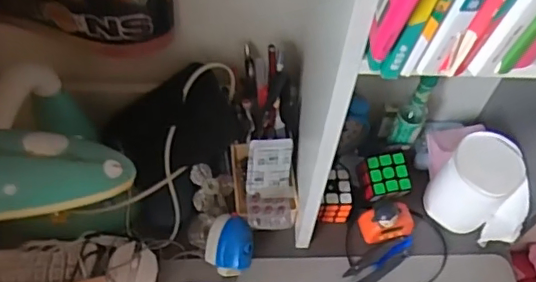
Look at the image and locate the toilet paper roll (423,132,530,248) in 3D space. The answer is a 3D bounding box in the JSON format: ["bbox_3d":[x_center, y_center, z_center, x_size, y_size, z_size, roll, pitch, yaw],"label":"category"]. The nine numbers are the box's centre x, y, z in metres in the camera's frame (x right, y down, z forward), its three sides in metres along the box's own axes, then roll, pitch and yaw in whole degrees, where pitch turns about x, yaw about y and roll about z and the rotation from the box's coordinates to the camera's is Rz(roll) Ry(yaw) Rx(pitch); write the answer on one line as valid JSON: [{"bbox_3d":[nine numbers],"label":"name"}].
[{"bbox_3d":[0.289,0.070,0.741,0.086,0.123,0.121,-36,67,-23],"label":"toilet paper roll"}]

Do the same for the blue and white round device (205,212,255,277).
[{"bbox_3d":[-0.050,0.137,0.727,0.063,0.055,0.071,2,58,-3],"label":"blue and white round device"}]

